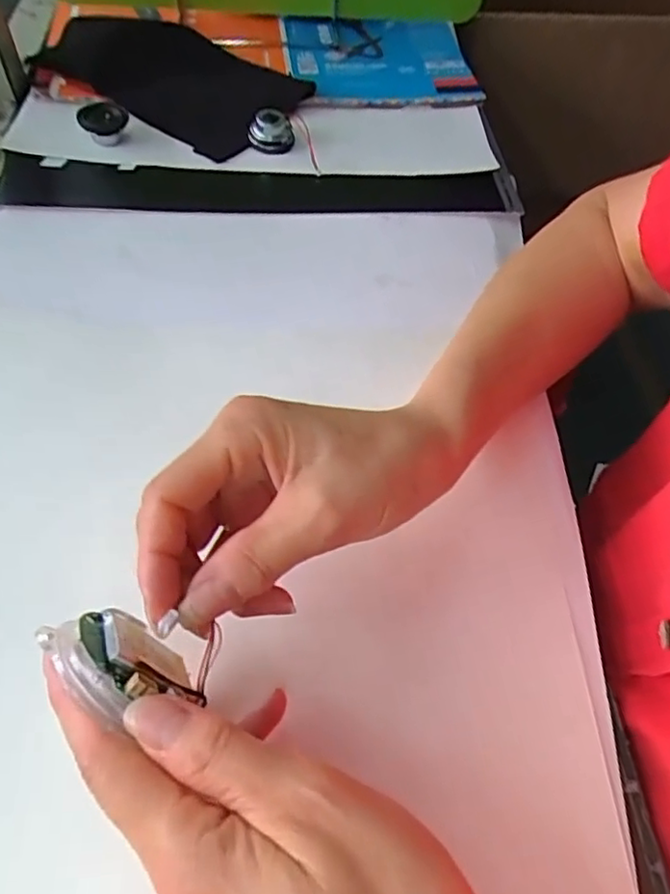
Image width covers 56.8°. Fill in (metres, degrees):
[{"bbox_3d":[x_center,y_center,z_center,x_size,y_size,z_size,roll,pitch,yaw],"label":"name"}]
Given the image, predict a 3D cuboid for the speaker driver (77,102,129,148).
[{"bbox_3d":[-0.177,-0.249,0.478,0.036,0.015,0.037,-19,60,-15],"label":"speaker driver"}]

